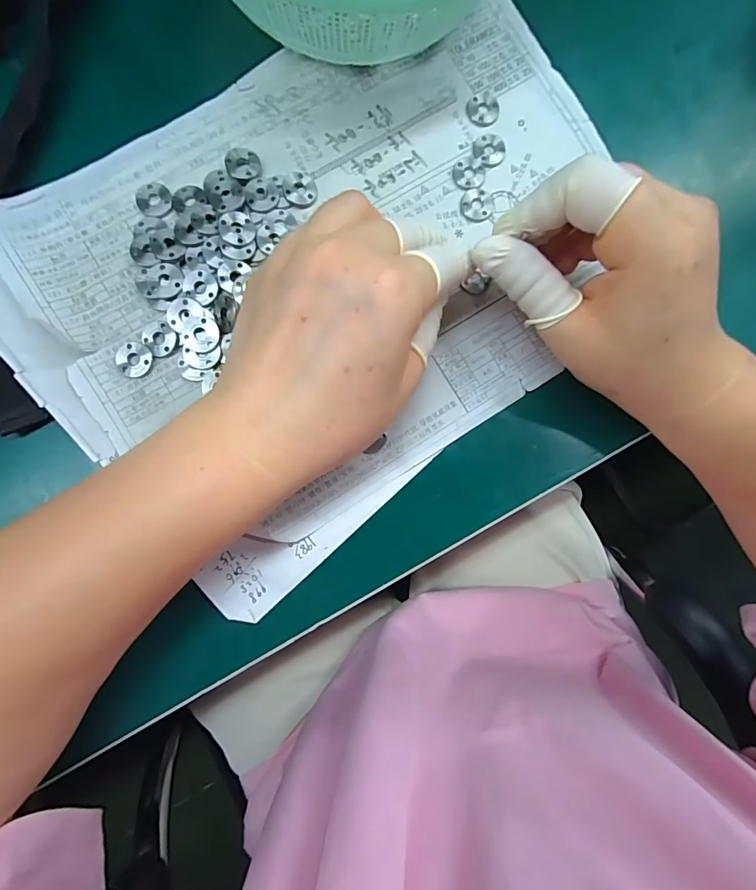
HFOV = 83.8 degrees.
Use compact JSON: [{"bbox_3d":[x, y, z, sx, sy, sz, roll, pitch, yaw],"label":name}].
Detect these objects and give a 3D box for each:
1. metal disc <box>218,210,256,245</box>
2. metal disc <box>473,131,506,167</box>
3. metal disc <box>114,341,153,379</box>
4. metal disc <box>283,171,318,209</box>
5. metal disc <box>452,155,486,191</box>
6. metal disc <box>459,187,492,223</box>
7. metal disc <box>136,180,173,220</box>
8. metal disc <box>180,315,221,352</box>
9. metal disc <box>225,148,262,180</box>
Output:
[{"bbox_3d":[-0.067,-0.104,0.202,0.016,0.004,0.016,0,87,-5],"label":"metal disc"},{"bbox_3d":[0.059,-0.155,0.220,0.017,0.004,0.017,0,87,-5],"label":"metal disc"},{"bbox_3d":[-0.116,-0.041,0.199,0.017,0.004,0.017,0,87,-5],"label":"metal disc"},{"bbox_3d":[-0.039,-0.128,0.211,0.017,0.004,0.019,6,87,-5],"label":"metal disc"},{"bbox_3d":[0.047,-0.142,0.219,0.017,0.004,0.017,0,87,-5],"label":"metal disc"},{"bbox_3d":[0.051,-0.125,0.218,0.016,0.004,0.018,5,87,-5],"label":"metal disc"},{"bbox_3d":[-0.109,-0.120,0.205,0.016,0.004,0.019,-14,89,-6],"label":"metal disc"},{"bbox_3d":[-0.084,-0.052,0.198,0.016,0.004,0.016,0,87,-5],"label":"metal disc"},{"bbox_3d":[-0.066,-0.138,0.208,0.017,0.004,0.015,-7,88,-6],"label":"metal disc"}]

